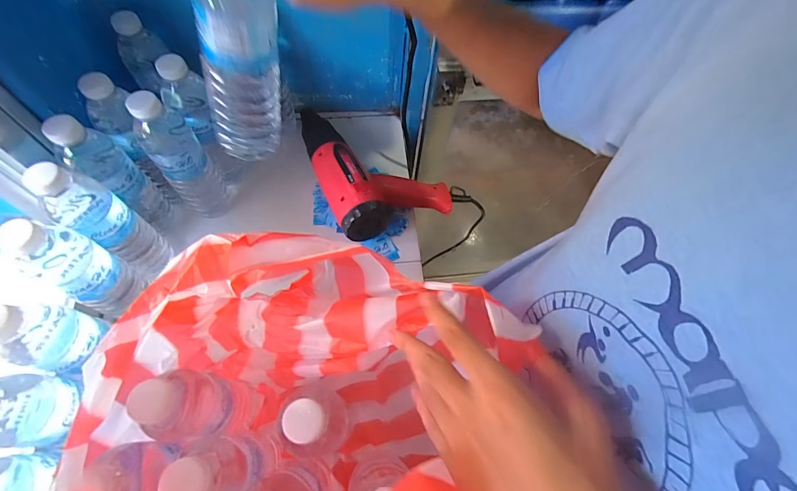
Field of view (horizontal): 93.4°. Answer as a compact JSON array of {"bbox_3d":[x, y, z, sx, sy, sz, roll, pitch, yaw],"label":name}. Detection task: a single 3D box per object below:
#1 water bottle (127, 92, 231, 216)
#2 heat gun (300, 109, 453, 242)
[{"bbox_3d":[-0.287,-0.111,0.503,0.060,0.213,0.056,-36,72,-18],"label":"water bottle"},{"bbox_3d":[-0.043,-0.145,0.607,0.186,0.093,0.254,-21,68,-13],"label":"heat gun"}]

